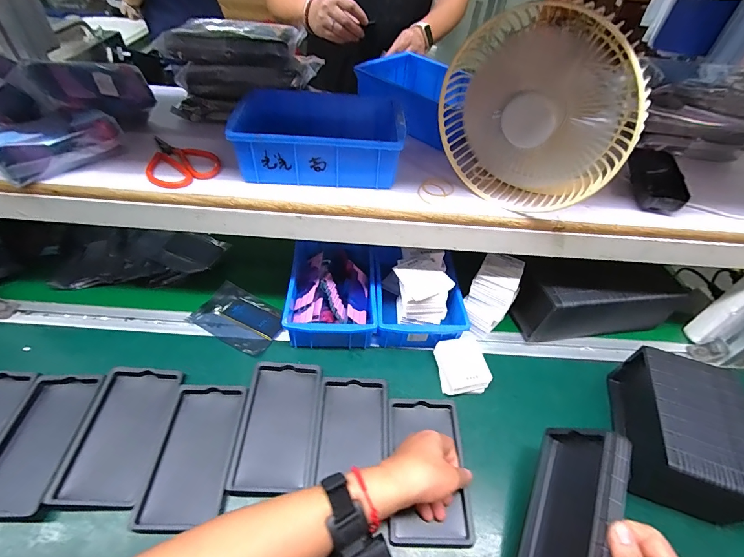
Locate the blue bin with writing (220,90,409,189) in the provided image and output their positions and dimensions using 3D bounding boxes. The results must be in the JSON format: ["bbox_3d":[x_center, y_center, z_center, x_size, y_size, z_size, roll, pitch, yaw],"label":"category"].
[{"bbox_3d":[-0.069,-0.182,0.456,0.189,0.065,0.141,-1,47,-6],"label":"blue bin with writing"}]

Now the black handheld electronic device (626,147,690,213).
[{"bbox_3d":[0.369,-0.135,0.474,0.055,0.028,0.131,19,48,12],"label":"black handheld electronic device"}]

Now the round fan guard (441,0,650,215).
[{"bbox_3d":[0.171,-0.169,0.386,0.193,0.180,0.062,25,50,18],"label":"round fan guard"}]

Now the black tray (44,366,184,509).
[{"bbox_3d":[-0.304,0.186,0.439,0.093,0.014,0.160,3,47,-2],"label":"black tray"}]

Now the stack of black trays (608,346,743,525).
[{"bbox_3d":[0.383,0.191,0.445,0.113,0.095,0.171,16,48,10],"label":"stack of black trays"}]

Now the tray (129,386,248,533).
[{"bbox_3d":[-0.210,0.205,0.431,0.092,0.009,0.155,2,47,-3],"label":"tray"}]

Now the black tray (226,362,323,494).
[{"bbox_3d":[-0.117,0.182,0.460,0.095,0.010,0.155,2,47,-3],"label":"black tray"}]

